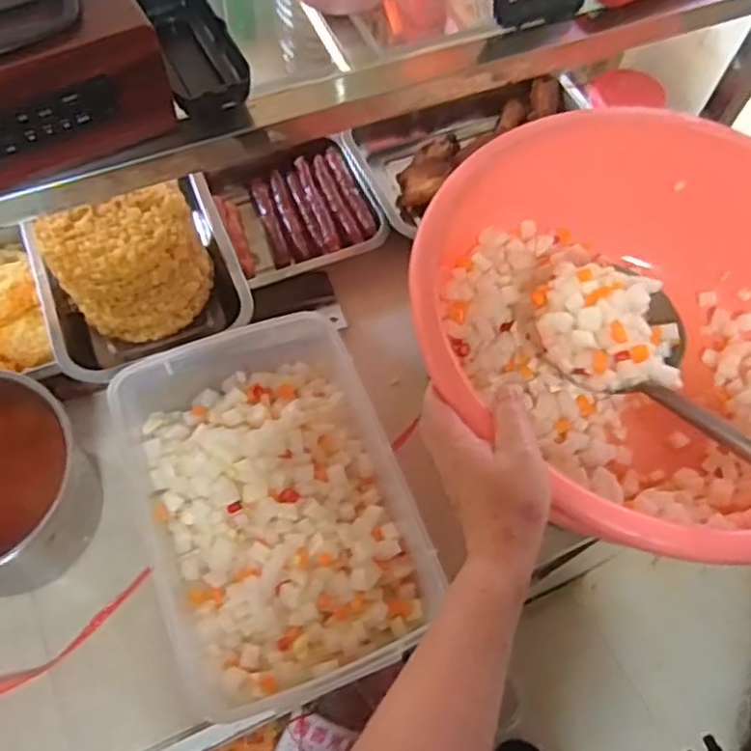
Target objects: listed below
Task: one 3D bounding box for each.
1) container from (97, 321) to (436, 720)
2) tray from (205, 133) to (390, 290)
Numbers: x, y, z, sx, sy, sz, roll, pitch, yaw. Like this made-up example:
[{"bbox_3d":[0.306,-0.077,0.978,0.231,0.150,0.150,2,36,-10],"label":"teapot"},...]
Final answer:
[{"bbox_3d":[-0.096,0.110,0.630,0.226,0.084,0.325,-21,67,-13],"label":"container"},{"bbox_3d":[-0.093,-0.194,0.828,0.183,0.047,0.189,-20,67,-13],"label":"tray"}]

